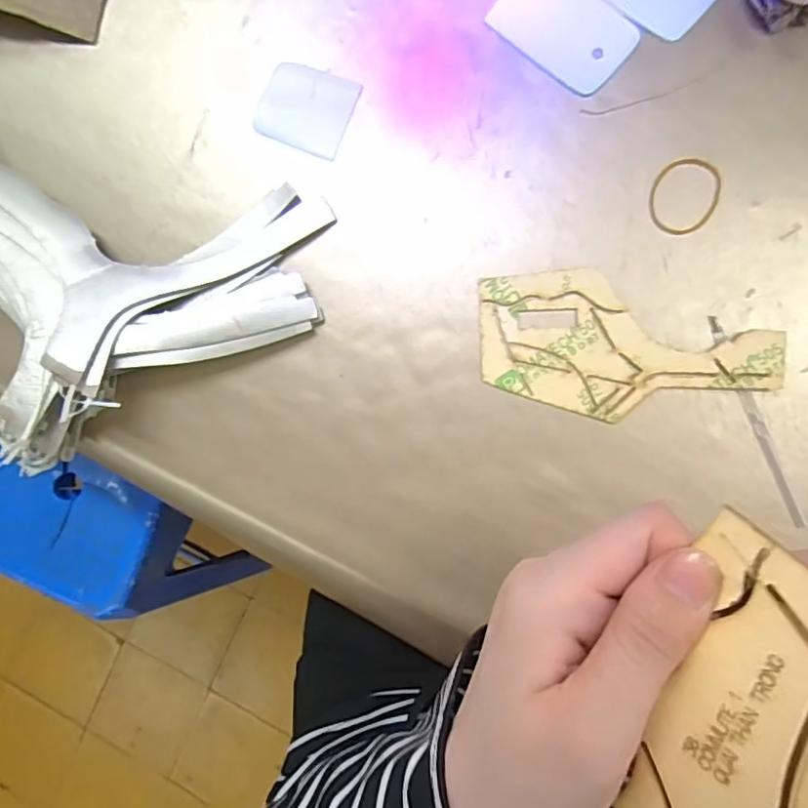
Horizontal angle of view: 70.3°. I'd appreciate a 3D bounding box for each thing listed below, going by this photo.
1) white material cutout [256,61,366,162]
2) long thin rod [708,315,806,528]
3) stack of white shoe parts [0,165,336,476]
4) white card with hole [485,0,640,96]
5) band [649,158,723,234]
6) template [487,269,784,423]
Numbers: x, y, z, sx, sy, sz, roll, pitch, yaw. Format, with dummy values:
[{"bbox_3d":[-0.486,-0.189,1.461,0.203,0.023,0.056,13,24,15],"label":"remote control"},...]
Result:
[{"bbox_3d":[-0.064,-0.191,0.371,0.059,0.004,0.051,23,92,8],"label":"white material cutout"},{"bbox_3d":[0.200,0.009,0.325,0.008,0.004,0.126,-22,86,7],"label":"long thin rod"},{"bbox_3d":[-0.231,-0.077,0.371,0.340,0.047,0.223,17,91,8],"label":"stack of white shoe parts"},{"bbox_3d":[0.097,-0.229,0.347,0.083,0.004,0.053,43,94,6],"label":"white card with hole"},{"bbox_3d":[0.164,-0.122,0.335,0.038,0.004,0.046,27,93,7],"label":"band"},{"bbox_3d":[0.125,-0.030,0.335,0.168,0.008,0.078,18,91,8],"label":"template"}]

